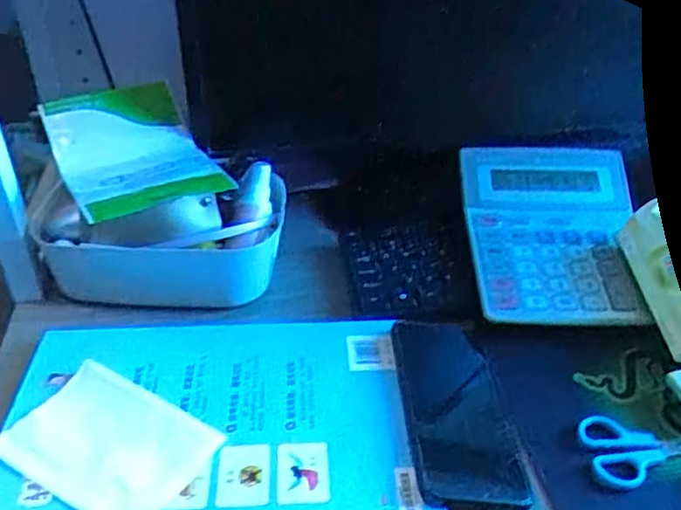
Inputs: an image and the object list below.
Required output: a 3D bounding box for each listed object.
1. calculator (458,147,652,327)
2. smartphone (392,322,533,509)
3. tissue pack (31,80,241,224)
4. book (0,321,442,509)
[{"bbox_3d":[0.202,-0.022,0.625,0.164,0.071,0.202,2,37,-1],"label":"calculator"},{"bbox_3d":[0.083,0.109,0.498,0.072,0.004,0.167,-1,37,-5],"label":"smartphone"},{"bbox_3d":[-0.178,-0.092,0.575,0.120,0.042,0.169,-20,41,-24],"label":"tissue pack"},{"bbox_3d":[-0.090,0.123,0.476,0.287,0.013,0.211,-1,37,-4],"label":"book"}]

